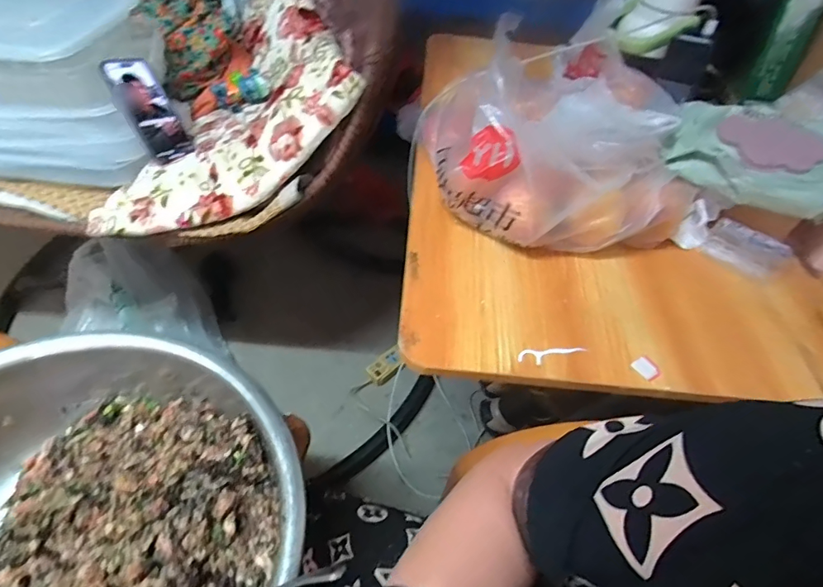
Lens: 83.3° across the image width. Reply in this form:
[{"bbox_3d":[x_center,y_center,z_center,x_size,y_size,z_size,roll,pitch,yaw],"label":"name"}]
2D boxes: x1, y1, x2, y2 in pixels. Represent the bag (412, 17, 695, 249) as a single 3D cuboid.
[{"bbox_3d":[0.184,-0.204,0.607,0.310,0.143,0.312,5,48,-2],"label":"bag"}]

